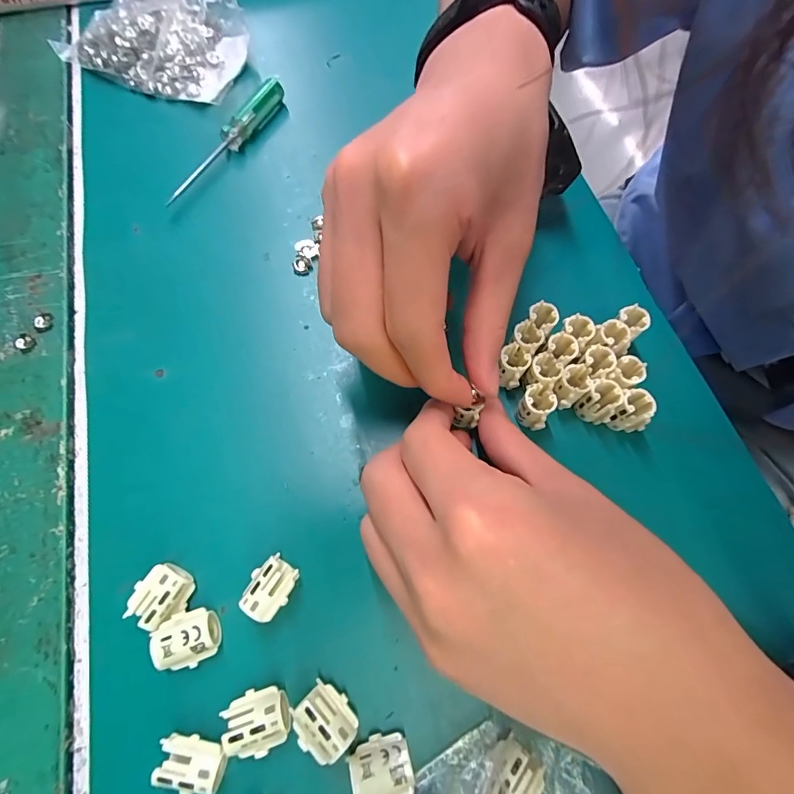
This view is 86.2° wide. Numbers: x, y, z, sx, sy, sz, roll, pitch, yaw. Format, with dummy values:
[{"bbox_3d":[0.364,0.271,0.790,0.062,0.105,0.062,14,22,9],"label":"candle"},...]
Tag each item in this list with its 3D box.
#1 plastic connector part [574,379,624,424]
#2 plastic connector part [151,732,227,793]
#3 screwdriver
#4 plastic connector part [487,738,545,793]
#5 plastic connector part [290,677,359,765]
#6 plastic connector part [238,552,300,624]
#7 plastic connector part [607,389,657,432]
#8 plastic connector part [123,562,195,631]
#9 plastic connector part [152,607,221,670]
[{"bbox_3d":[0.096,0.002,0.203,0.015,0.019,0.016,-1,69,1],"label":"plastic connector part"},{"bbox_3d":[-0.071,0.128,0.150,0.023,0.010,0.014,9,70,5],"label":"plastic connector part"},{"bbox_3d":[-0.108,-0.162,0.266,0.013,0.014,0.113,29,73,12],"label":"screwdriver"},{"bbox_3d":[0.041,0.135,0.150,0.016,0.012,0.021,26,72,11],"label":"plastic connector part"},{"bbox_3d":[-0.027,0.120,0.157,0.020,0.015,0.022,-43,74,-13],"label":"plastic connector part"},{"bbox_3d":[-0.051,0.078,0.173,0.017,0.012,0.023,29,73,12],"label":"plastic connector part"},{"bbox_3d":[0.109,0.007,0.200,0.016,0.020,0.016,13,70,6],"label":"plastic connector part"},{"bbox_3d":[-0.095,0.080,0.172,0.018,0.013,0.022,27,72,11],"label":"plastic connector part"},{"bbox_3d":[-0.082,0.094,0.165,0.022,0.011,0.019,-12,70,-3],"label":"plastic connector part"}]

